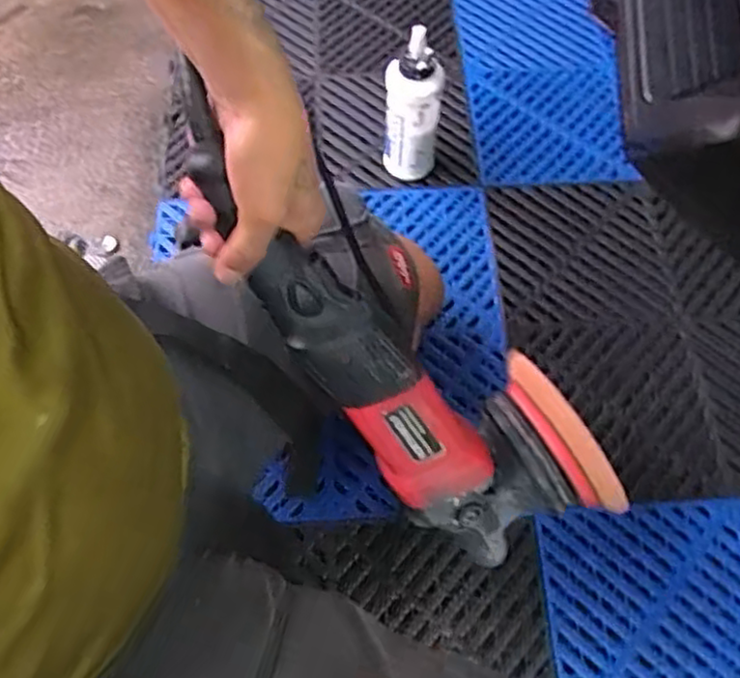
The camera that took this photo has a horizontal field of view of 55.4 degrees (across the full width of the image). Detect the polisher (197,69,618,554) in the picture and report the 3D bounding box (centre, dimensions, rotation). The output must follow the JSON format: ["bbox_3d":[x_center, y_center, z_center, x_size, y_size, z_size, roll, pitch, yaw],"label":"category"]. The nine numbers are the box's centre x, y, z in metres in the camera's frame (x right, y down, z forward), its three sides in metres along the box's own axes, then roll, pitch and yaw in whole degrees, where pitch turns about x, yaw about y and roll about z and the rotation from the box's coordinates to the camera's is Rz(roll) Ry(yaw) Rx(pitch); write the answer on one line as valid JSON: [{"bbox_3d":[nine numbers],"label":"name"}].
[{"bbox_3d":[0.024,0.016,0.481,0.103,0.396,0.128,-12,46,46],"label":"polisher"}]

